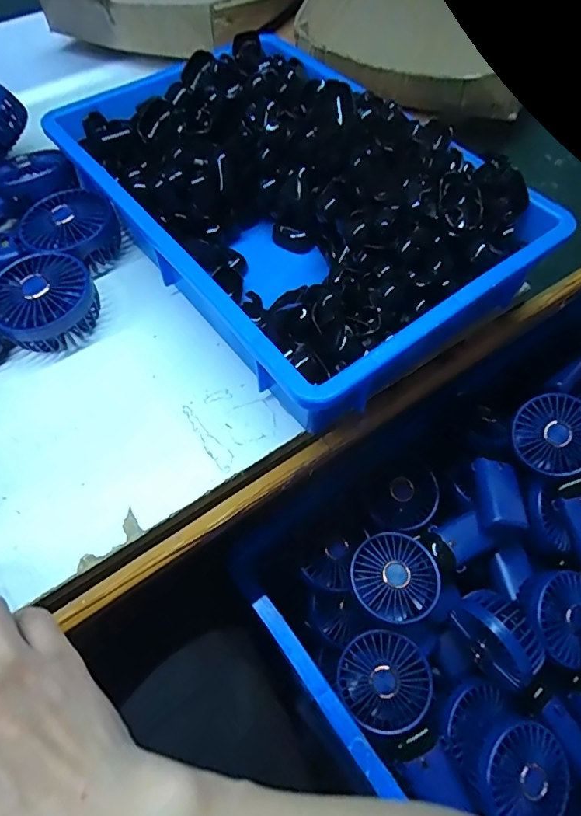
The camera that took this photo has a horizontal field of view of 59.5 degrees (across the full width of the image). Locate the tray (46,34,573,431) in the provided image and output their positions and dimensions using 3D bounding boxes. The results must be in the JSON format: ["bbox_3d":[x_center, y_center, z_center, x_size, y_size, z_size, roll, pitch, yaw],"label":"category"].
[{"bbox_3d":[-0.009,-0.201,0.477,0.278,0.100,0.428,-34,64,-18],"label":"tray"}]

